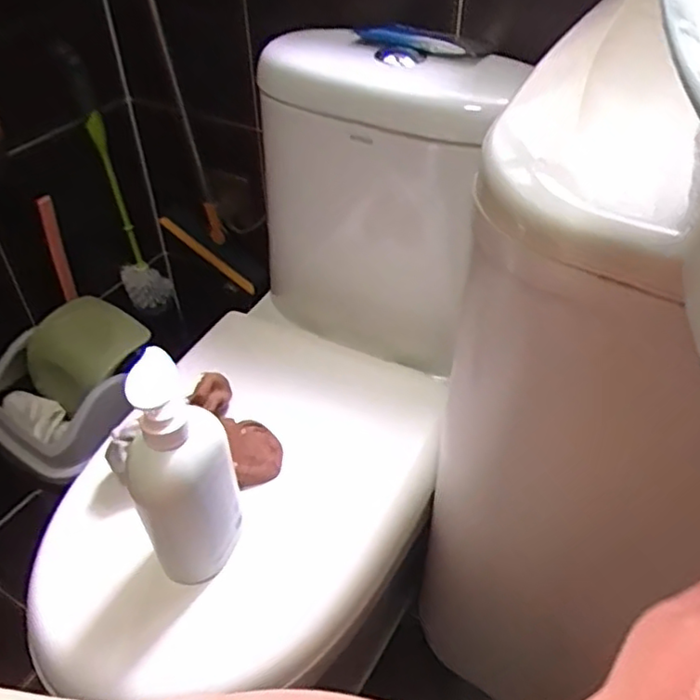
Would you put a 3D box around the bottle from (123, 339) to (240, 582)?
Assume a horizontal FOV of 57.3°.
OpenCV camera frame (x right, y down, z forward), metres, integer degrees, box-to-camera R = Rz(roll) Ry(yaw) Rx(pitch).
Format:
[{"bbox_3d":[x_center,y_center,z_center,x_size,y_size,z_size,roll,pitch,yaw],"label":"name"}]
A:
[{"bbox_3d":[-0.136,0.101,0.514,0.083,0.206,0.074,-19,45,-20],"label":"bottle"}]

